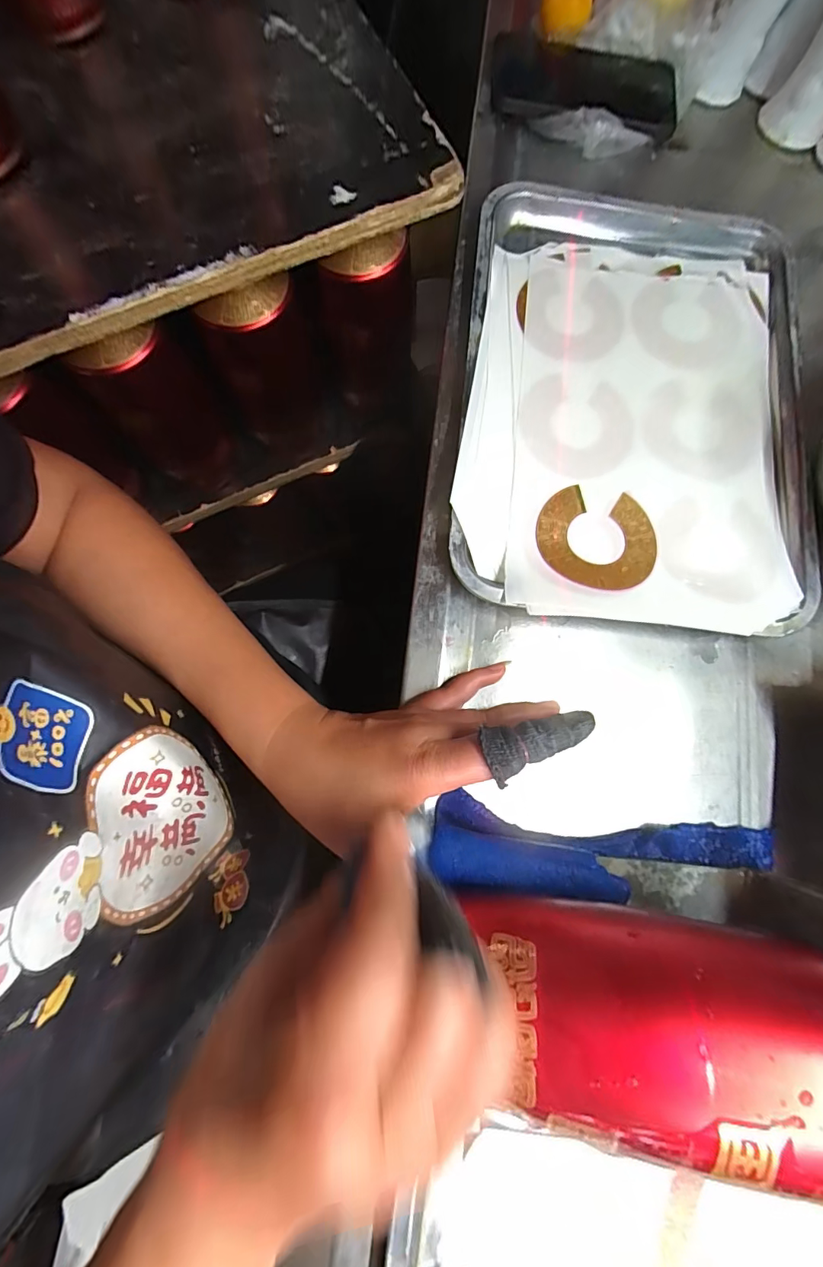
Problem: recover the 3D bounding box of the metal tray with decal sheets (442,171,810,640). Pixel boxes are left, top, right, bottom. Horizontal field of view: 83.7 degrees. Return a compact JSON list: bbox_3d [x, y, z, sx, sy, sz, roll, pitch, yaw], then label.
[{"bbox_3d":[0.165,-0.176,0.335,0.251,0.027,0.345,7,79,1],"label":"metal tray with decal sheets"}]

